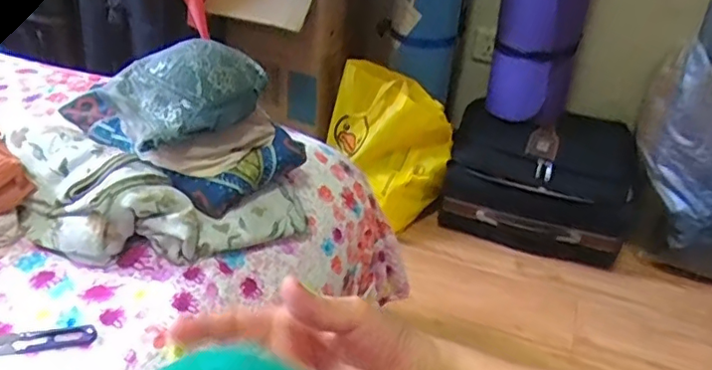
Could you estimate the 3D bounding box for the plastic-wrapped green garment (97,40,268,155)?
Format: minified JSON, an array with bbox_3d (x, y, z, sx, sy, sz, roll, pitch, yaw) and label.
[{"bbox_3d":[-0.198,-0.110,0.697,0.182,0.090,0.133,-18,41,-26],"label":"plastic-wrapped green garment"}]

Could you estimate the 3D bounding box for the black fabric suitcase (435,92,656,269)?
[{"bbox_3d":[0.476,-0.022,1.506,0.444,0.249,0.356,17,39,18],"label":"black fabric suitcase"}]

